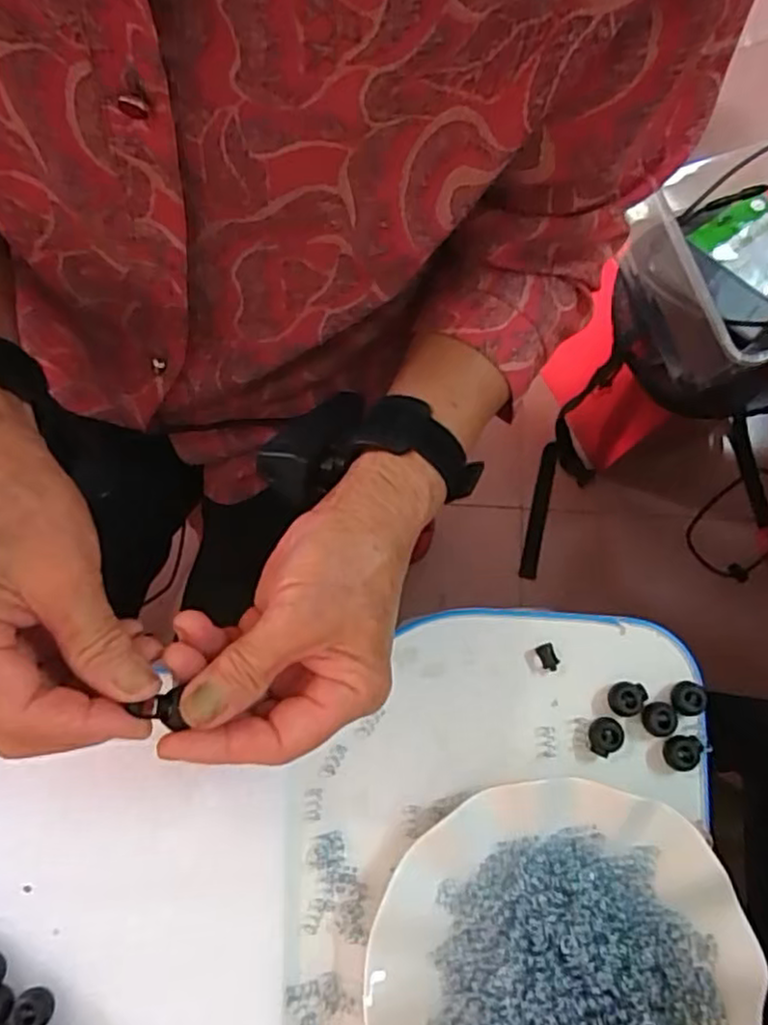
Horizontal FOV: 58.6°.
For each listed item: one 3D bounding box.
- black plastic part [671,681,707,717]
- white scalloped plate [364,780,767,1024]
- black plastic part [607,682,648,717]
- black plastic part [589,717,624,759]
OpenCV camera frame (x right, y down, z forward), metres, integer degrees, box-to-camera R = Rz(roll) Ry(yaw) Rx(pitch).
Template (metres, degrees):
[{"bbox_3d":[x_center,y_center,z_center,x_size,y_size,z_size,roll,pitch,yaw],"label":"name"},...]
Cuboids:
[{"bbox_3d":[0.162,0.099,0.364,0.015,0.011,0.018,8,79,2],"label":"black plastic part"},{"bbox_3d":[0.086,0.227,0.327,0.179,0.035,0.177,0,79,0],"label":"white scalloped plate"},{"bbox_3d":[0.129,0.099,0.364,0.018,0.011,0.017,0,79,0],"label":"black plastic part"},{"bbox_3d":[0.117,0.119,0.360,0.015,0.011,0.020,6,79,2],"label":"black plastic part"}]

